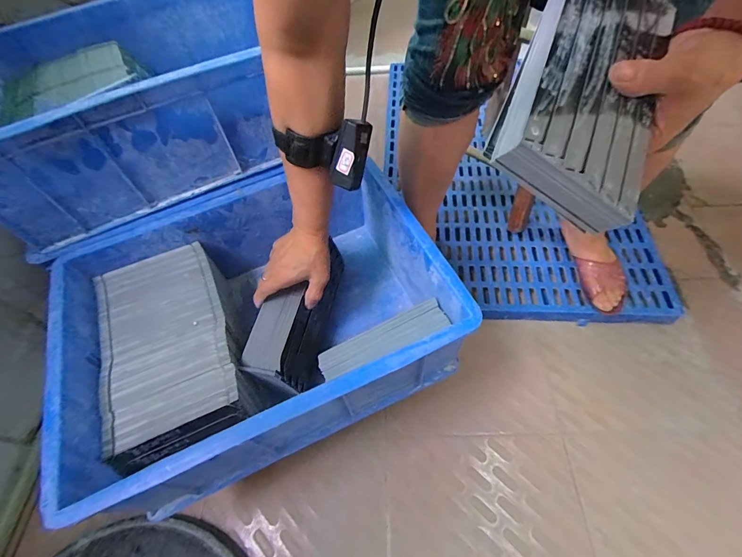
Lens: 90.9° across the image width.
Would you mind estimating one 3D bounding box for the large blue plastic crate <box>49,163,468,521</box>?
[{"bbox_3d":[-0.147,0.053,0.524,0.464,0.172,0.355,-24,57,-9],"label":"large blue plastic crate"}]

